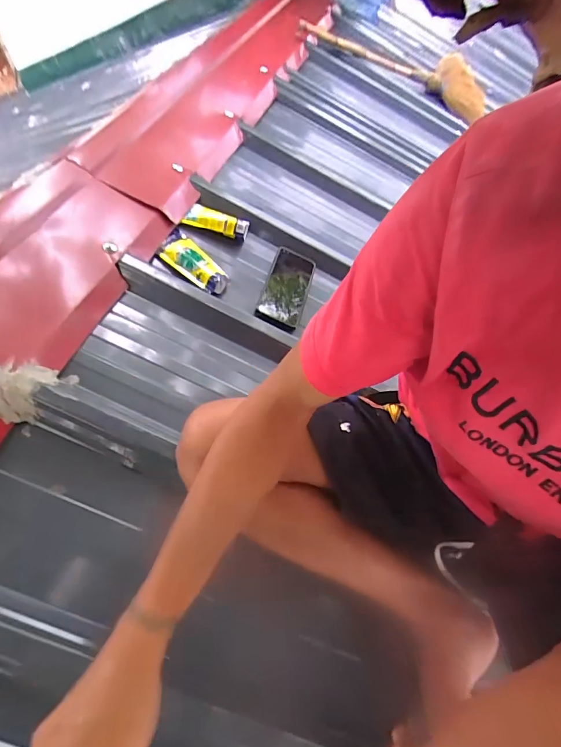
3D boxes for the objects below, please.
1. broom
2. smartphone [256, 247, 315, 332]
[{"bbox_3d":[0.409,-1.085,1.386,0.710,0.102,0.294,10,52,-12],"label":"broom"},{"bbox_3d":[0.012,-0.161,0.743,0.080,0.013,0.190,21,58,-7],"label":"smartphone"}]

